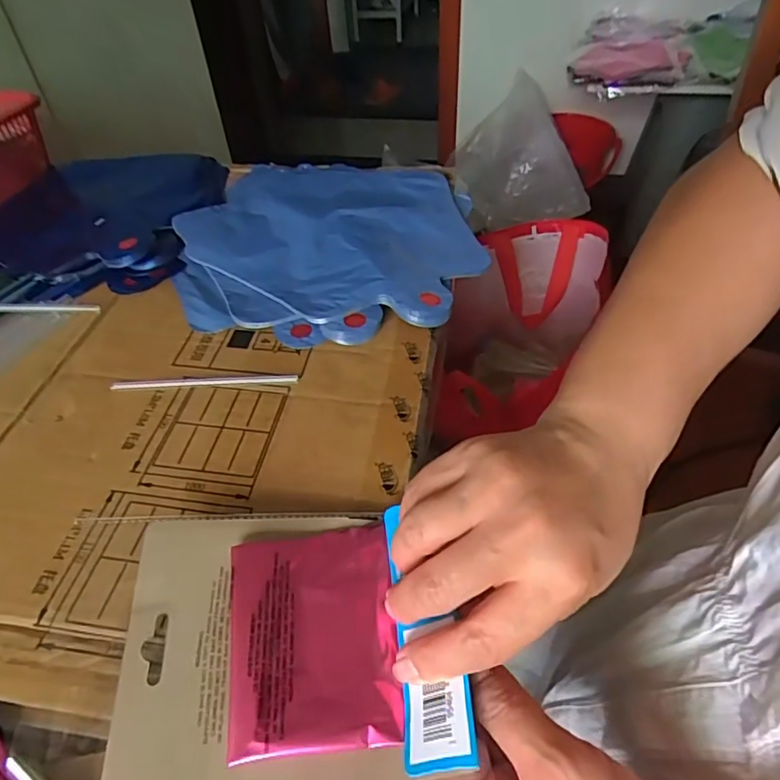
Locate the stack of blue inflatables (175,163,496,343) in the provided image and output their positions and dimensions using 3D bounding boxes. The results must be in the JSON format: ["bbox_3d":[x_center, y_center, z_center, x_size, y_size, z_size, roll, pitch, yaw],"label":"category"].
[{"bbox_3d":[-0.050,-0.131,0.465,0.238,0.015,0.260,-3,46,0],"label":"stack of blue inflatables"}]

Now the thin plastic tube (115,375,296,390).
[{"bbox_3d":[-0.120,-0.006,0.361,0.119,0.004,0.010,-3,46,-1],"label":"thin plastic tube"}]

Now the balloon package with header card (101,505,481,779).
[{"bbox_3d":[-0.044,0.107,0.241,0.137,0.021,0.113,-4,46,-2],"label":"balloon package with header card"}]

